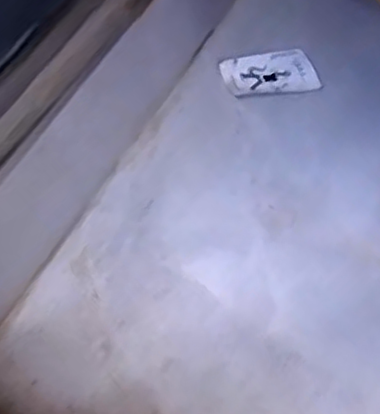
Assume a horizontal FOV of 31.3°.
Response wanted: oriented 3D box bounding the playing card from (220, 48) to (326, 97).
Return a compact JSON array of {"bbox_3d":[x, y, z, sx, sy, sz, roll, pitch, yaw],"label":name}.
[{"bbox_3d":[0.074,-0.127,0.640,0.088,0.006,0.050,-7,57,-7],"label":"playing card"}]

